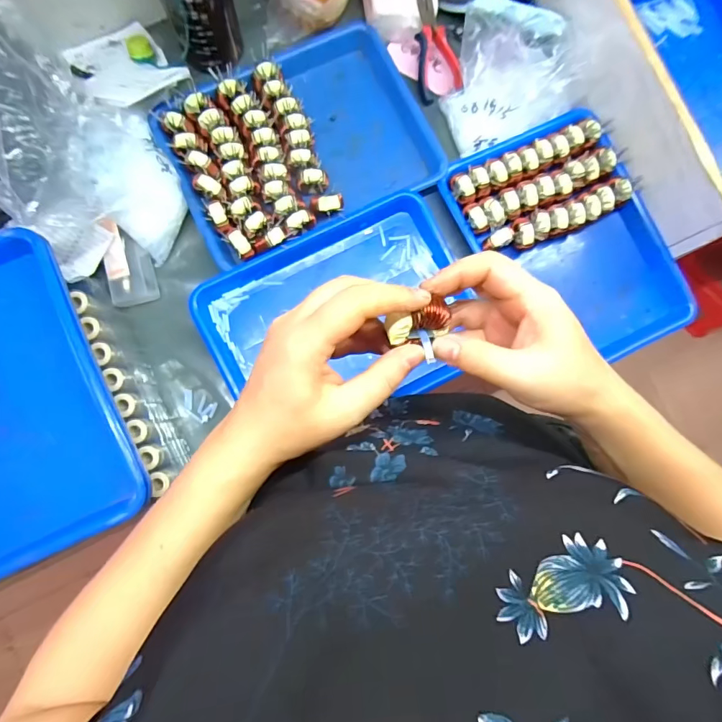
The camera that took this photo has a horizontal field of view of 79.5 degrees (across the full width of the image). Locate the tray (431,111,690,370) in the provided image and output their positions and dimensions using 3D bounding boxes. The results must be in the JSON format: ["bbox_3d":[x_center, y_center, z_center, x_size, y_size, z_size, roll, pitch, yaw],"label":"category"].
[{"bbox_3d":[0.283,-0.152,0.599,0.241,0.065,0.330,-26,87,-6],"label":"tray"}]

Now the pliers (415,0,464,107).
[{"bbox_3d":[0.099,-0.441,0.595,0.062,0.023,0.152,-16,106,-5],"label":"pliers"}]

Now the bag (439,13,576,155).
[{"bbox_3d":[0.198,-0.390,0.573,0.177,0.085,0.158,-22,87,-6],"label":"bag"}]

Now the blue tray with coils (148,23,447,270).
[{"bbox_3d":[-0.081,-0.293,0.576,0.331,0.048,0.248,-24,87,-6],"label":"blue tray with coils"}]

